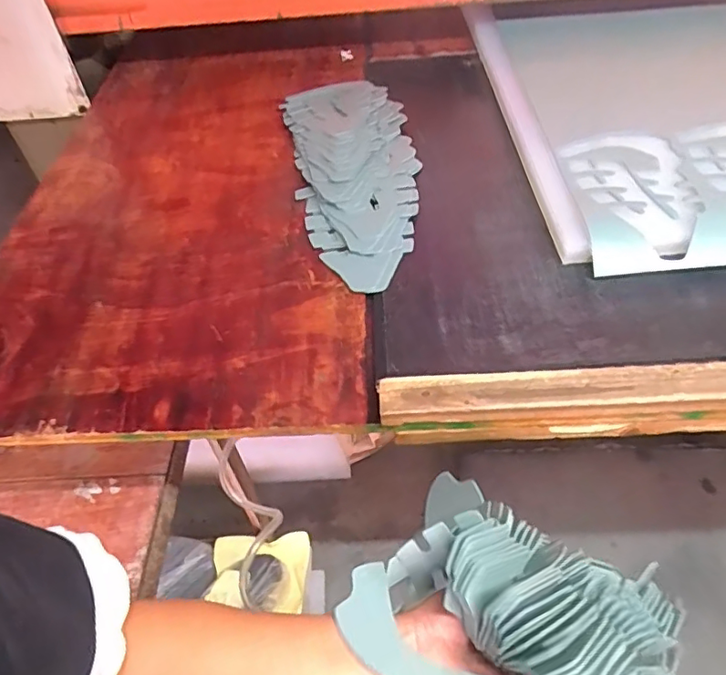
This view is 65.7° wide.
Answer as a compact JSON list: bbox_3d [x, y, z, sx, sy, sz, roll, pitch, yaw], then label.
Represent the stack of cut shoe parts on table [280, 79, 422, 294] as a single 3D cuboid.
[{"bbox_3d":[-0.010,-0.209,0.660,0.146,0.043,0.396,-11,49,-3],"label":"stack of cut shoe parts on table"}]

